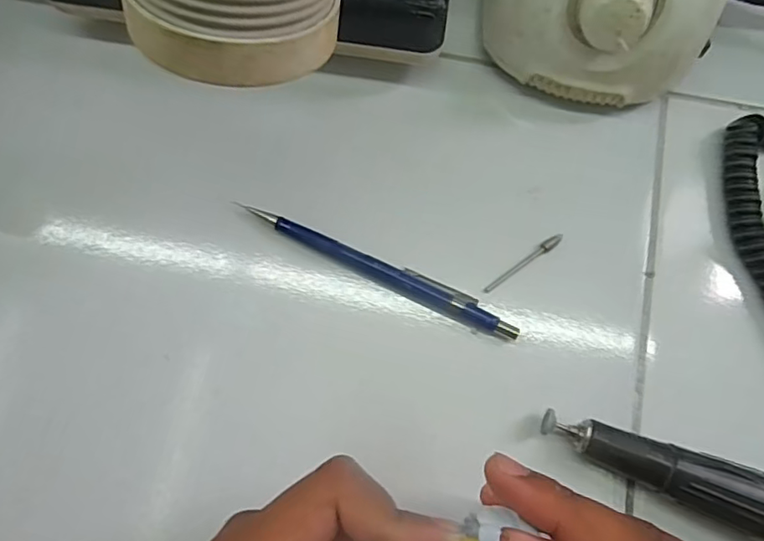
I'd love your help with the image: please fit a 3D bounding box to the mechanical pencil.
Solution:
[{"bbox_3d":[-0.001,-0.001,0.256,0.135,0.008,0.012,25,79,6],"label":"mechanical pencil"}]

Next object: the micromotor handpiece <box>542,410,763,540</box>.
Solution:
[{"bbox_3d":[0.143,0.092,0.222,0.156,0.029,0.026,19,78,5],"label":"micromotor handpiece"}]

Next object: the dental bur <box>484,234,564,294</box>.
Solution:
[{"bbox_3d":[0.067,-0.004,0.260,0.045,0.004,0.005,-33,79,-6],"label":"dental bur"}]

